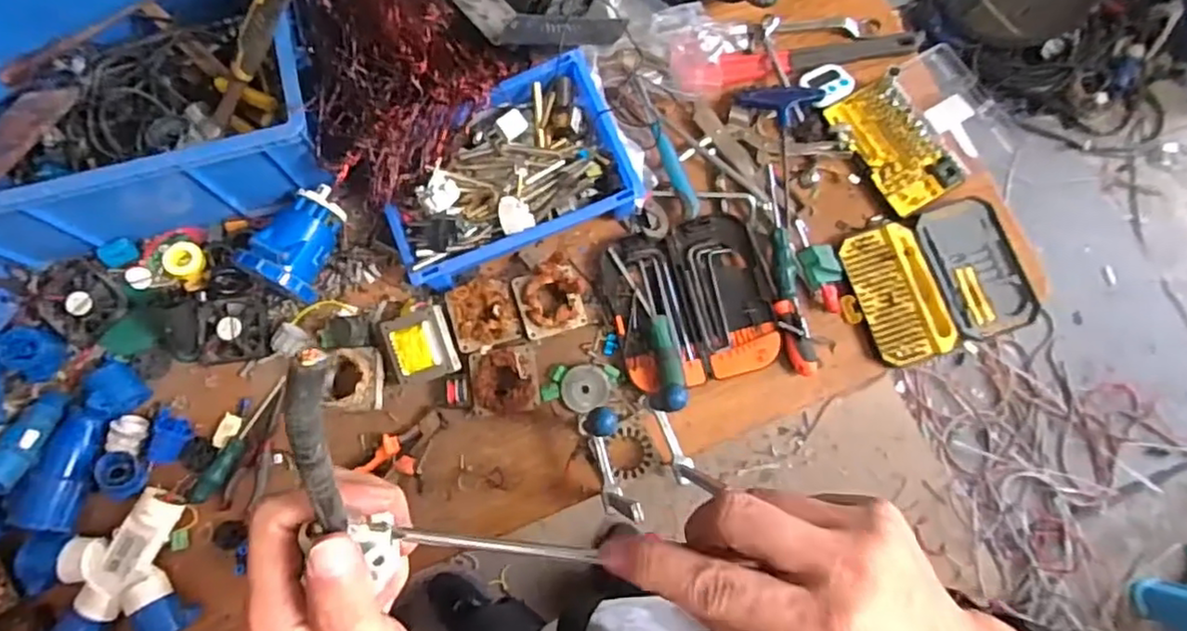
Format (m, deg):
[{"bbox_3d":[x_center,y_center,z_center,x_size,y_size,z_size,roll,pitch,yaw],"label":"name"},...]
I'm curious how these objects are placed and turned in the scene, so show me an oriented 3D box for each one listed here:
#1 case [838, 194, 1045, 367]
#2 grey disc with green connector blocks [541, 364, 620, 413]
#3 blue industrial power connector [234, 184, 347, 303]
[{"bbox_3d":[0.461,-0.049,0.856,0.222,0.023,0.181,-17,76,-4],"label":"case"},{"bbox_3d":[-0.017,0.093,0.823,0.095,0.022,0.057,-1,75,0],"label":"grey disc with green connector blocks"},{"bbox_3d":[-0.364,-0.094,0.812,0.084,0.093,0.141,20,76,5],"label":"blue industrial power connector"}]

